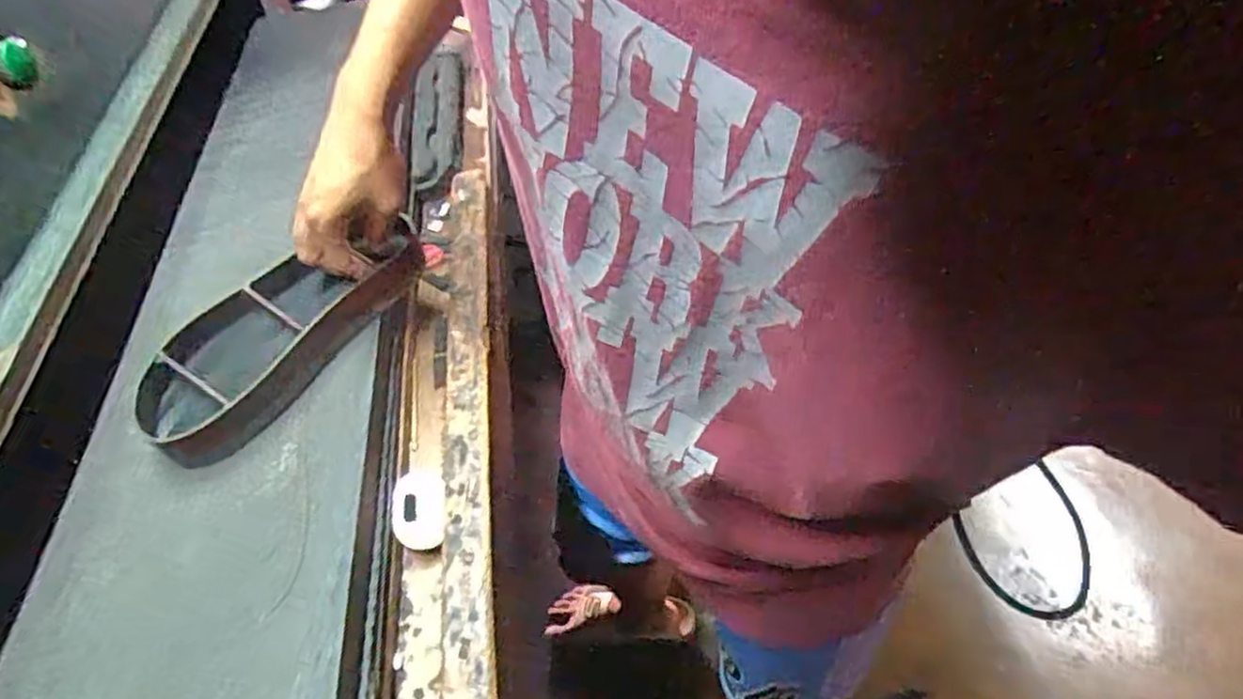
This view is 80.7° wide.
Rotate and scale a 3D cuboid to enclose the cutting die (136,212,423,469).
[{"bbox_3d":[-0.281,-0.019,0.613,0.105,0.048,0.254,28,55,23],"label":"cutting die"}]

